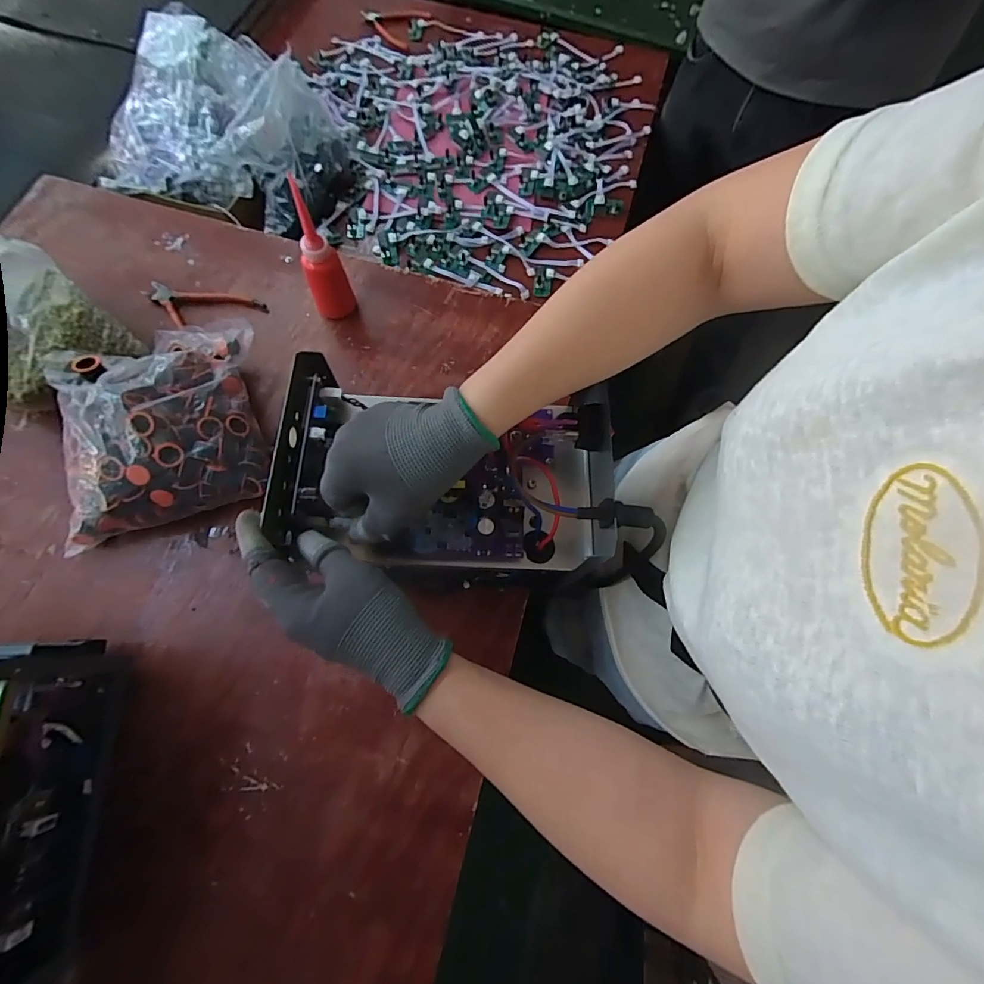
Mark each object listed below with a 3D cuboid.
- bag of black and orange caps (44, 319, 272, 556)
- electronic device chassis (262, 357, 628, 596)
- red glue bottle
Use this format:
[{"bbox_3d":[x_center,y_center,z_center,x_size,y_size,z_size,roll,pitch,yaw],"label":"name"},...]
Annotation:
[{"bbox_3d":[-0.352,-0.075,0.477,0.204,0.099,0.205,-16,72,-8],"label":"bag of black and orange caps"},{"bbox_3d":[-0.035,-0.014,0.351,0.242,0.072,0.144,5,70,-1],"label":"electronic device chassis"},{"bbox_3d":[-0.197,-0.265,0.531,0.047,0.137,0.055,-21,73,-10],"label":"red glue bottle"}]

